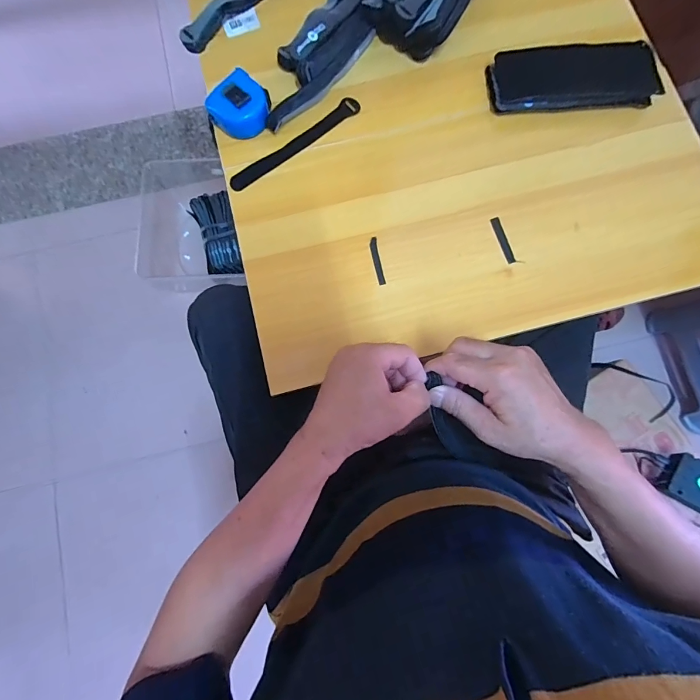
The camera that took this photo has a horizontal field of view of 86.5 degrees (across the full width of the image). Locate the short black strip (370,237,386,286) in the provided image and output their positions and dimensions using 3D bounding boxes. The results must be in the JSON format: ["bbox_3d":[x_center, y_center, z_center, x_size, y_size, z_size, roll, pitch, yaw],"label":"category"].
[{"bbox_3d":[0.033,-0.108,0.448,0.010,0.004,0.061,-10,80,-1],"label":"short black strip"}]

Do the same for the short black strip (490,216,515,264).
[{"bbox_3d":[0.185,-0.133,0.450,0.011,0.004,0.060,-16,80,-2],"label":"short black strip"}]

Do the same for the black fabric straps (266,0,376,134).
[{"bbox_3d":[-0.032,-0.403,0.487,0.080,0.026,0.267,36,82,7],"label":"black fabric straps"}]

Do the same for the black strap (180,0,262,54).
[{"bbox_3d":[-0.152,-0.470,0.508,0.180,0.031,0.023,-34,81,-5],"label":"black strap"}]

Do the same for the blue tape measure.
[{"bbox_3d":[-0.137,-0.308,0.469,0.063,0.034,0.067,36,82,7],"label":"blue tape measure"}]

